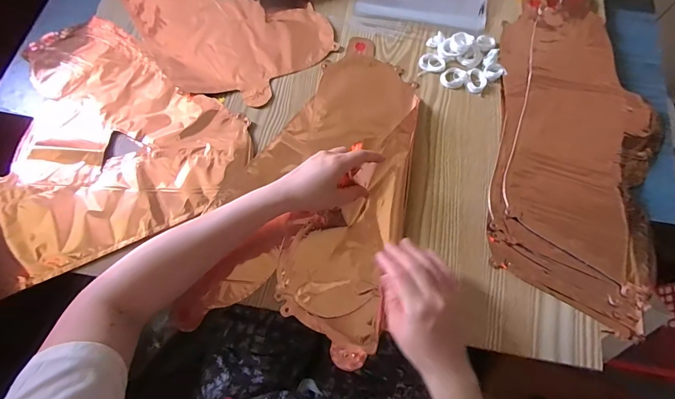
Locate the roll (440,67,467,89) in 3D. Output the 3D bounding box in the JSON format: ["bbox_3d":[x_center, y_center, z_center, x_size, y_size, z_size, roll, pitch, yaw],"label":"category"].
[{"bbox_3d":[0.166,-0.174,0.511,0.034,0.004,0.033,0,71,1],"label":"roll"}]

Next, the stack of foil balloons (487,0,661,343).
[{"bbox_3d":[0.319,-0.079,0.469,0.205,0.013,0.445,12,72,5],"label":"stack of foil balloons"}]

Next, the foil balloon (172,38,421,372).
[{"bbox_3d":[-0.019,-0.031,0.462,0.225,0.034,0.420,15,72,6],"label":"foil balloon"}]

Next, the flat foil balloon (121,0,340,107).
[{"bbox_3d":[-0.224,-0.309,0.568,0.427,0.013,0.217,42,77,14],"label":"flat foil balloon"}]

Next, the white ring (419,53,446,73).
[{"bbox_3d":[0.139,-0.200,0.518,0.038,0.004,0.031,22,73,9],"label":"white ring"}]

